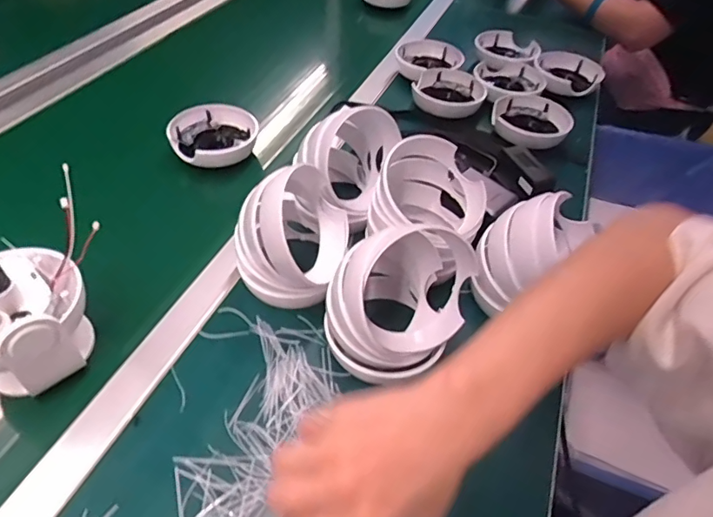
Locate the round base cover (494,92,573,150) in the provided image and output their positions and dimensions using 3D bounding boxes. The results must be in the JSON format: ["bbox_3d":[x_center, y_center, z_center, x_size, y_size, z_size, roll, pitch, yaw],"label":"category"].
[{"bbox_3d":[0.262,-0.207,0.749,0.112,0.036,0.120,2,46,-2],"label":"round base cover"}]

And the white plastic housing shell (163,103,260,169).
[{"bbox_3d":[-0.191,-0.163,0.671,0.113,0.041,0.110,-11,48,-13],"label":"white plastic housing shell"}]

